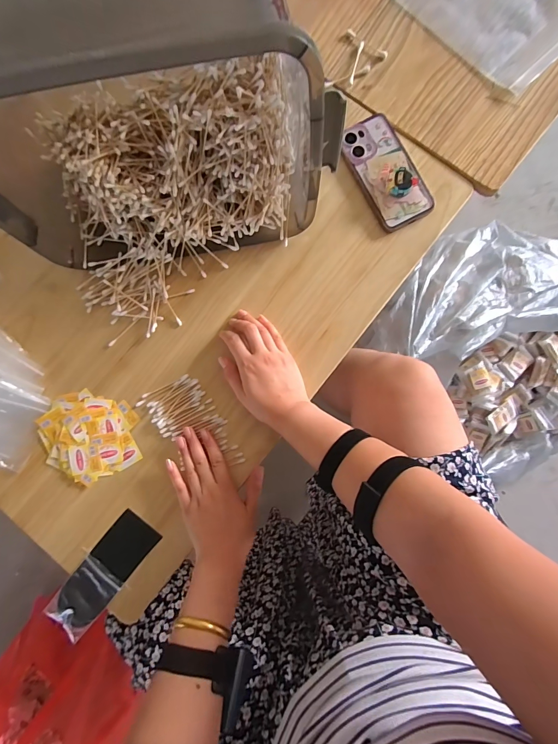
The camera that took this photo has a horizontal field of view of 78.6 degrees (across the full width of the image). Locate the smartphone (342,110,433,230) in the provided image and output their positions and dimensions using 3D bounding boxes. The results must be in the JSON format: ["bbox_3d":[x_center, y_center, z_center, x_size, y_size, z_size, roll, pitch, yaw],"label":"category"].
[{"bbox_3d":[0.151,-0.284,0.479,0.082,0.021,0.162,-26,86,-1],"label":"smartphone"}]

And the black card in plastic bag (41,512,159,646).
[{"bbox_3d":[-0.238,0.272,0.462,0.064,0.008,0.169,38,88,3],"label":"black card in plastic bag"}]

